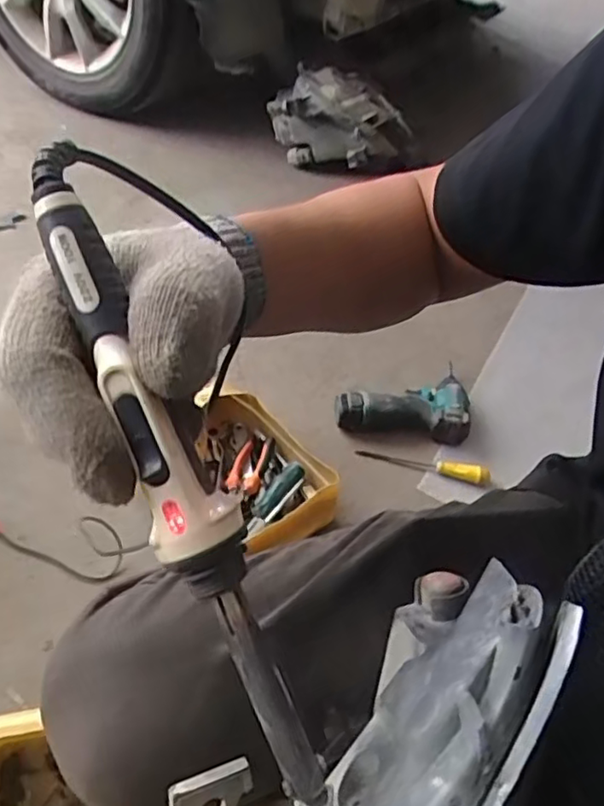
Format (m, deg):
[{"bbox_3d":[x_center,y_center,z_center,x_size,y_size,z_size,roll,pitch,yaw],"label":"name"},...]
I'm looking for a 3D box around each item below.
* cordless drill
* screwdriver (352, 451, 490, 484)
[{"bbox_3d":[0.152,0.003,0.980,0.204,0.055,0.119,0,48,-6],"label":"cordless drill"},{"bbox_3d":[0.176,0.087,0.921,0.189,0.031,0.023,13,48,6],"label":"screwdriver"}]

